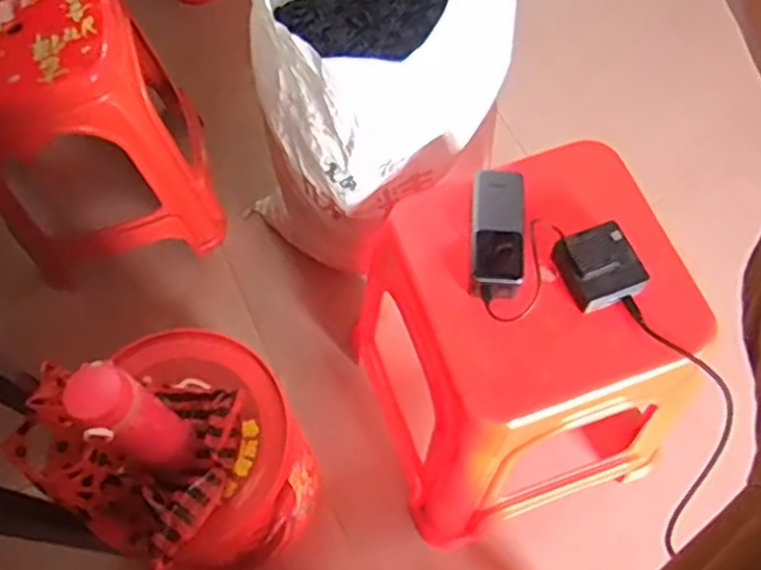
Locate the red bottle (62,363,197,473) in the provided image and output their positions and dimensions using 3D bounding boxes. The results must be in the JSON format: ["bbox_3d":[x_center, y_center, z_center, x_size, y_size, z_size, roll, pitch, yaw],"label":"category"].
[{"bbox_3d":[-0.242,0.140,0.725,0.064,0.207,0.054,34,71,16],"label":"red bottle"}]

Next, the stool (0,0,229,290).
[{"bbox_3d":[-0.477,-0.264,1.176,0.311,0.419,0.321,-14,66,-5],"label":"stool"}]

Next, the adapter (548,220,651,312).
[{"bbox_3d":[0.228,-0.019,0.746,0.077,0.037,0.081,-21,67,-8],"label":"adapter"}]

